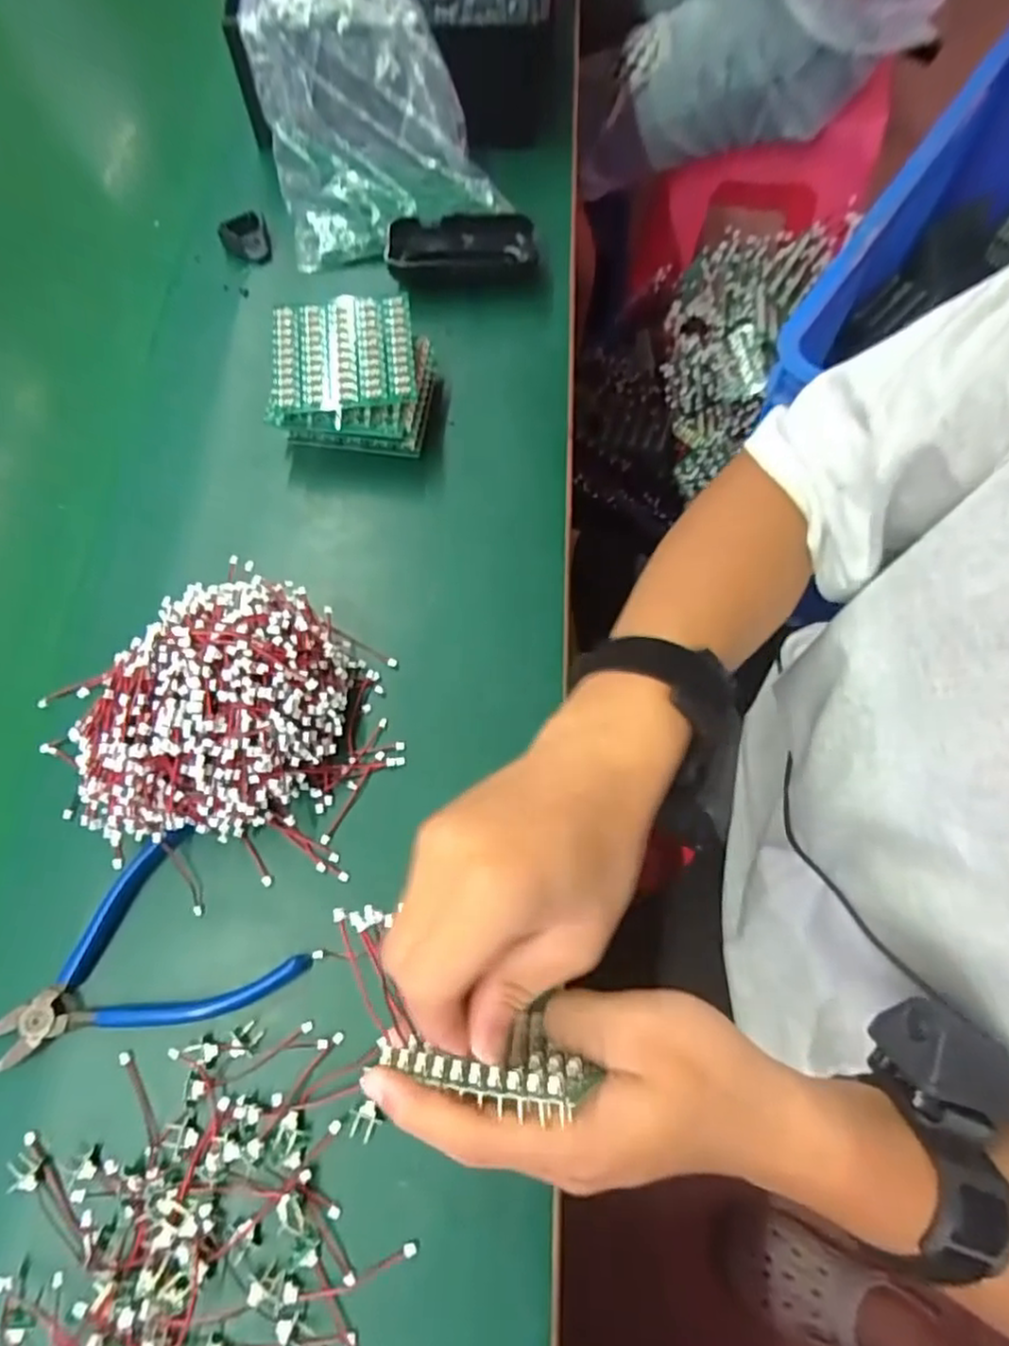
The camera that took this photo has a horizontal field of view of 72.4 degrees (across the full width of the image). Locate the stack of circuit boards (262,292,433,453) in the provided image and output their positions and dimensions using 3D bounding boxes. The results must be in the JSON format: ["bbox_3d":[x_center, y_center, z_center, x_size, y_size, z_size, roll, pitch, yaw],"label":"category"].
[{"bbox_3d":[-0.097,-0.190,0.448,0.094,0.056,0.081,3,69,2],"label":"stack of circuit boards"}]

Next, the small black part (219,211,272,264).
[{"bbox_3d":[-0.197,-0.329,0.522,0.034,0.013,0.042,-17,69,-6],"label":"small black part"}]

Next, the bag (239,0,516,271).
[{"bbox_3d":[-0.099,-0.423,0.501,0.157,0.121,0.176,-14,69,-4],"label":"bag"}]

